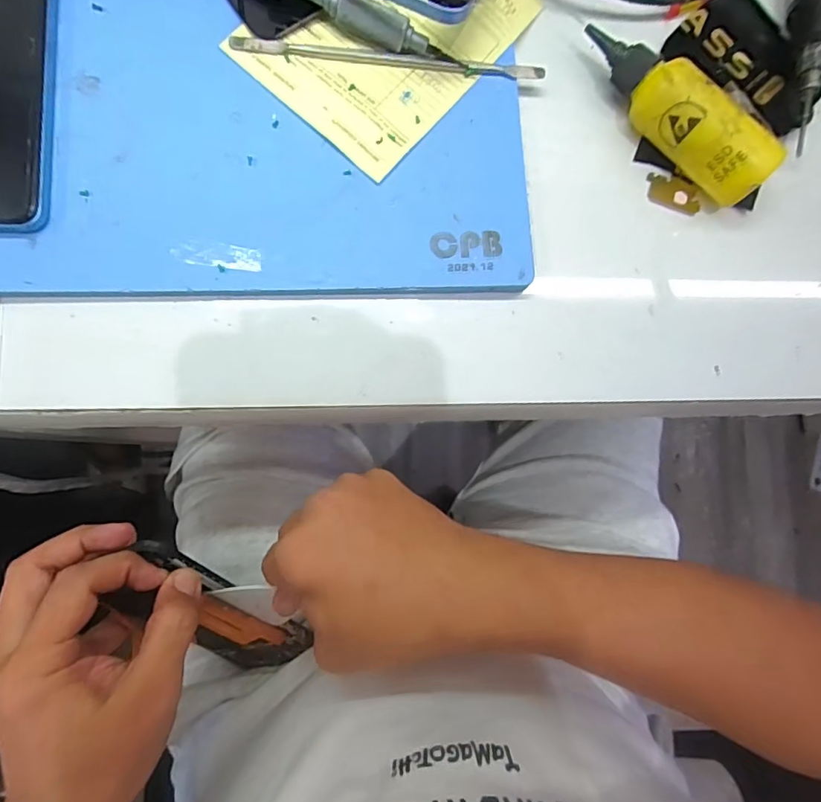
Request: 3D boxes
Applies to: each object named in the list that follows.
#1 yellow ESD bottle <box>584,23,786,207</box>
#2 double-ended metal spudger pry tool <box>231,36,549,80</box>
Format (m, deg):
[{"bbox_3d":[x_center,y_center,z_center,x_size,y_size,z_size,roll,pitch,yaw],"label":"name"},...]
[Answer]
[{"bbox_3d":[0.142,-0.156,0.269,0.115,0.040,0.034,44,82,-4],"label":"yellow ESD bottle"},{"bbox_3d":[-0.009,-0.180,0.259,0.162,0.004,0.011,-1,88,-8],"label":"double-ended metal spudger pry tool"}]

